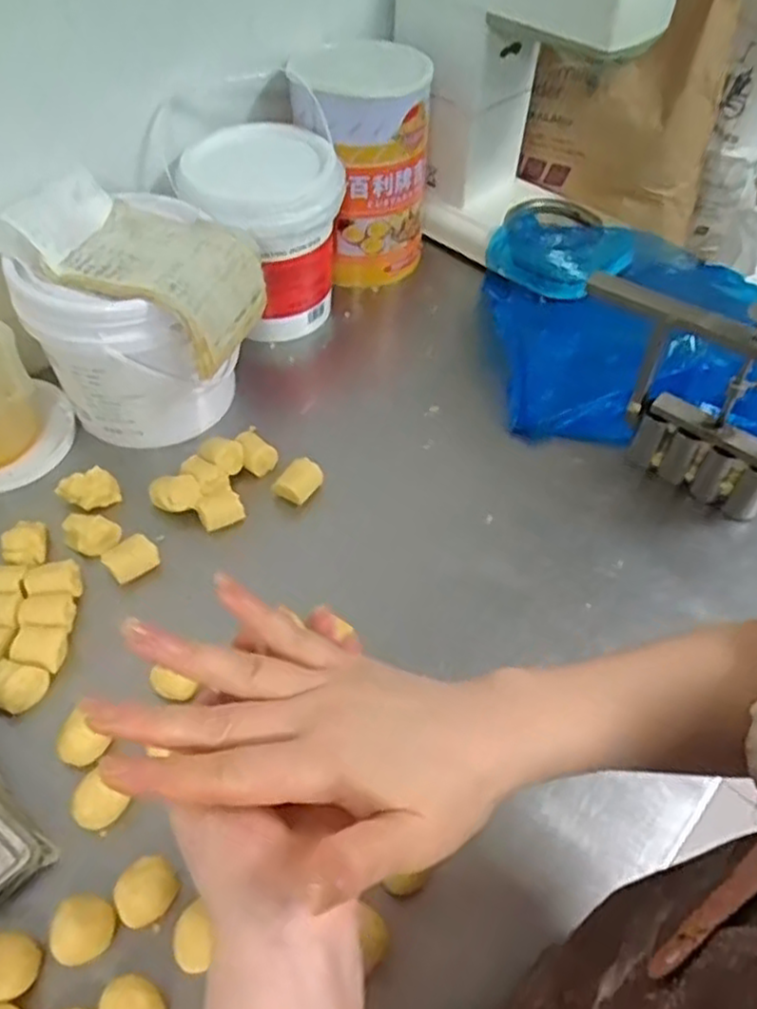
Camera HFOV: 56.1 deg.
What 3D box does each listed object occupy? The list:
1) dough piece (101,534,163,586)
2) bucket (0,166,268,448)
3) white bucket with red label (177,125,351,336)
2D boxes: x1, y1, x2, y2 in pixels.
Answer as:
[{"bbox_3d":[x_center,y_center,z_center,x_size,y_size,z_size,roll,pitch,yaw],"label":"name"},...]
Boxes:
[{"bbox_3d":[-0.239,0.052,0.690,0.032,0.022,0.047,39,59,24],"label":"dough piece"},{"bbox_3d":[-0.245,-0.195,0.760,0.211,0.220,0.195,19,53,12],"label":"bucket"},{"bbox_3d":[-0.138,-0.327,0.875,0.150,0.197,0.173,33,57,20],"label":"white bucket with red label"}]

